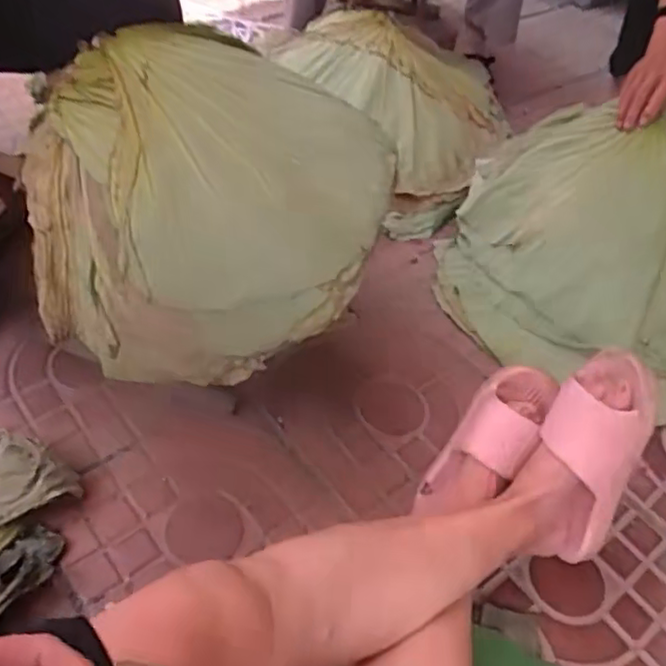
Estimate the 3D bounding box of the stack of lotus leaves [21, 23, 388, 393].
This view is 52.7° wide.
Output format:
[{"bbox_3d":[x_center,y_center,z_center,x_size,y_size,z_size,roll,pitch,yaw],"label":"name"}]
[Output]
[{"bbox_3d":[-0.131,-0.187,0.815,0.369,0.199,0.469,11,48,3],"label":"stack of lotus leaves"}]

